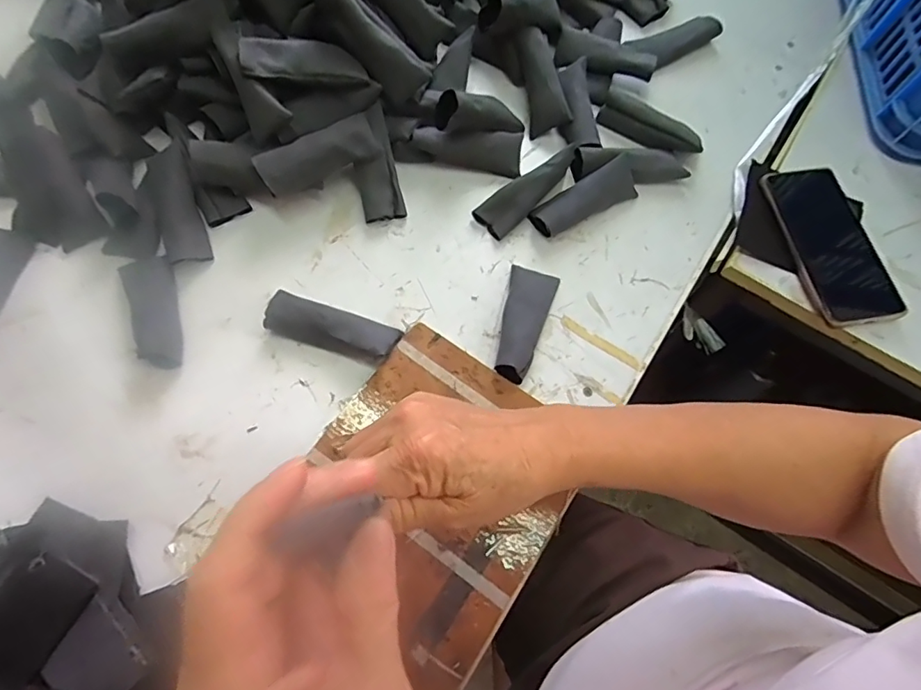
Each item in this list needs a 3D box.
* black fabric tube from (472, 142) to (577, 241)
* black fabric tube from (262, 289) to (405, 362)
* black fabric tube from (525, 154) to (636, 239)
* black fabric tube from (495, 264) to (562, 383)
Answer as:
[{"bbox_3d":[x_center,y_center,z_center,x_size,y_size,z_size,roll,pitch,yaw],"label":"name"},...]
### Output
[{"bbox_3d":[0.062,-0.141,0.465,0.104,0.018,0.034,-39,74,8],"label":"black fabric tube"},{"bbox_3d":[-0.103,-0.014,0.411,0.104,0.025,0.034,19,69,5],"label":"black fabric tube"},{"bbox_3d":[0.114,-0.135,0.469,0.104,0.031,0.029,-28,72,-12],"label":"black fabric tube"},{"bbox_3d":[0.053,-0.021,0.429,0.040,0.023,0.105,17,56,5],"label":"black fabric tube"}]

